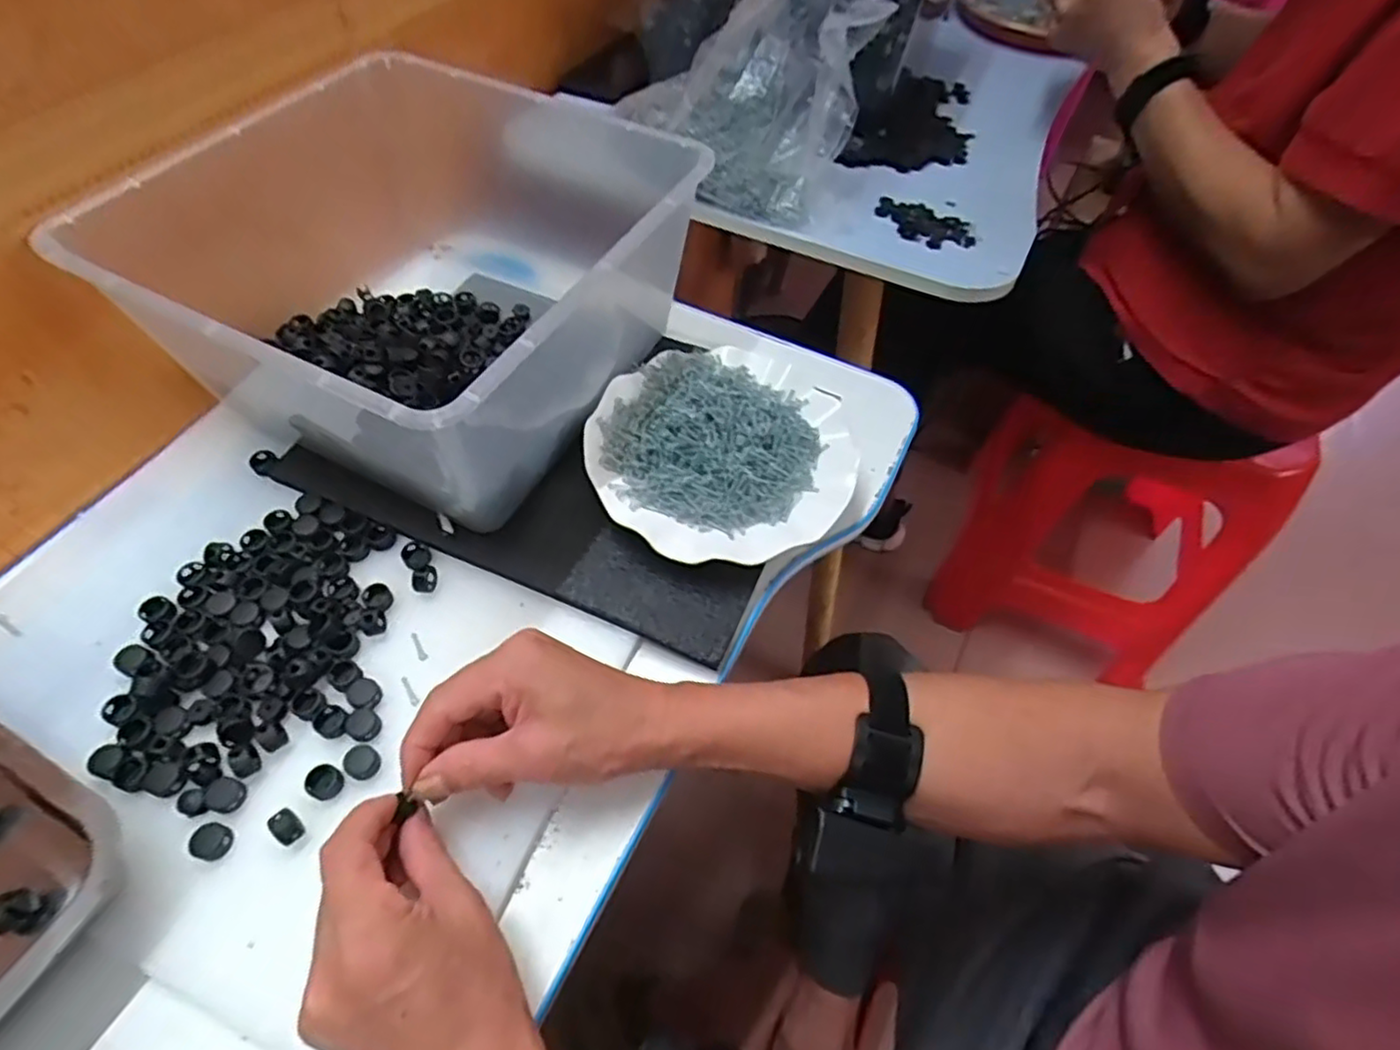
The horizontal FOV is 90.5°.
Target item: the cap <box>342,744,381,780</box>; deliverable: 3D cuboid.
[{"bbox_3d":[-0.183,0.129,0.377,0.018,0.007,0.016,31,60,18],"label":"cap"}]

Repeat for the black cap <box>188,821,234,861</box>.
[{"bbox_3d":[-0.248,0.160,0.351,0.018,0.009,0.017,1,55,-1],"label":"black cap"}]

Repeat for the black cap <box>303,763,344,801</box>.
[{"bbox_3d":[-0.200,0.137,0.369,0.016,0.008,0.016,1,55,-1],"label":"black cap"}]

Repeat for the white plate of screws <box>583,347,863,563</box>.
[{"bbox_3d":[0.017,-0.056,0.481,0.174,0.026,0.184,1,55,-1],"label":"white plate of screws"}]

